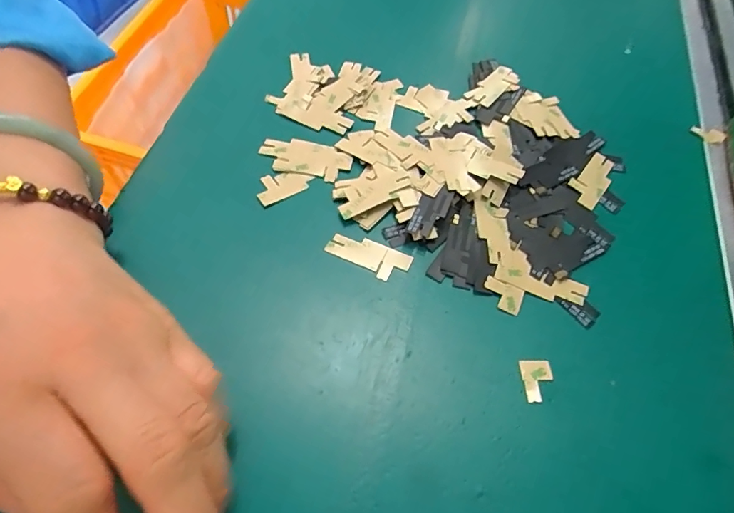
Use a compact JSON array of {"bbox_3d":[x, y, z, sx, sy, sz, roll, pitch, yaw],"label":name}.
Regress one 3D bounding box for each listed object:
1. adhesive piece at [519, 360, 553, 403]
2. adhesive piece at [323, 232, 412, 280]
[{"bbox_3d":[0.073,0.052,0.203,0.012,0.004,0.018,0,60,-5],"label":"adhesive piece"},{"bbox_3d":[0.001,-0.001,0.231,0.040,0.004,0.017,22,60,8],"label":"adhesive piece"}]

